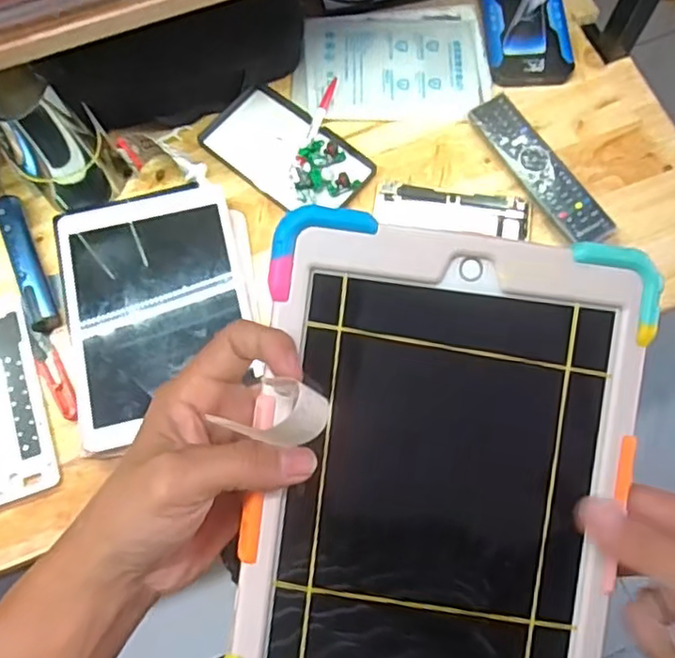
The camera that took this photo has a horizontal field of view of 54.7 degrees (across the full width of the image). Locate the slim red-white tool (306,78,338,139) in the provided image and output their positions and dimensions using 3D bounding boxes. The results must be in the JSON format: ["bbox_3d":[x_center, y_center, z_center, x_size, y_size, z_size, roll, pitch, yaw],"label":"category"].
[{"bbox_3d":[-0.017,-0.247,0.730,0.013,0.013,0.082,18,73,7],"label":"slim red-white tool"}]

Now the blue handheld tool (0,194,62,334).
[{"bbox_3d":[-0.326,-0.072,0.682,0.027,0.026,0.159,-23,73,-7],"label":"blue handheld tool"}]

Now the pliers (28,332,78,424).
[{"bbox_3d":[-0.284,0.048,0.656,0.026,0.014,0.102,-30,74,-9],"label":"pliers"}]

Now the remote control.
[{"bbox_3d":[0.218,-0.169,0.705,0.048,0.023,0.196,-31,74,-9],"label":"remote control"}]

